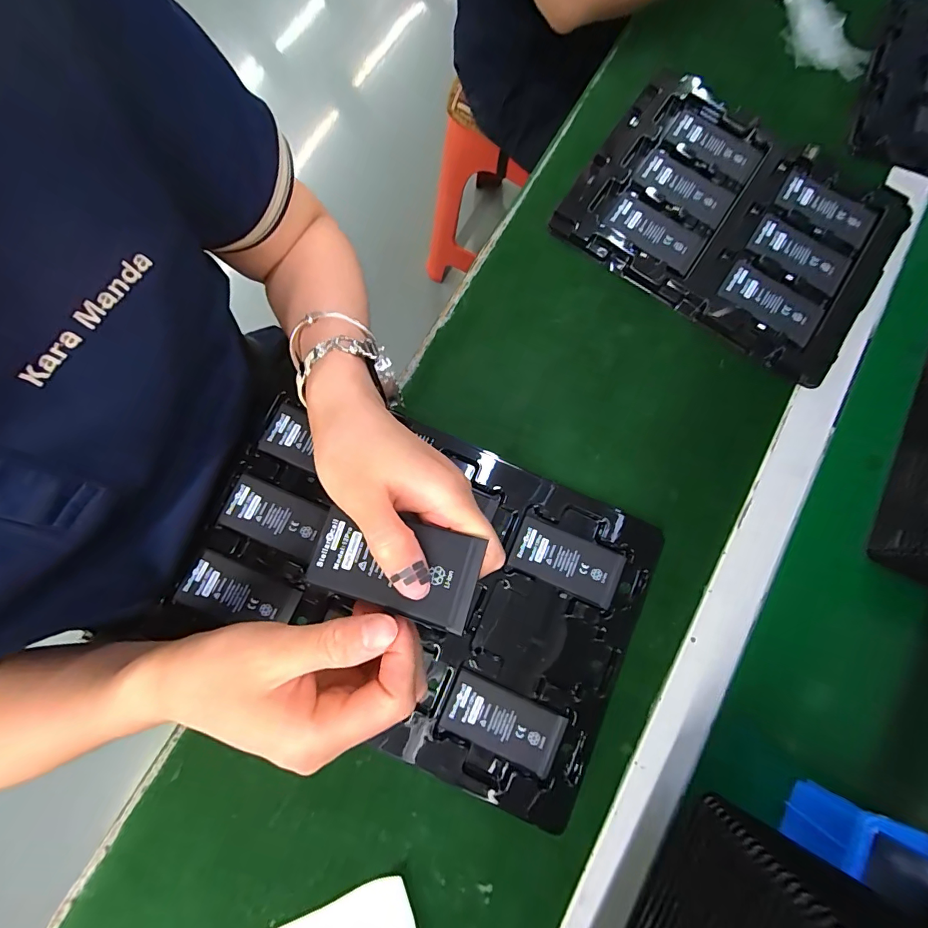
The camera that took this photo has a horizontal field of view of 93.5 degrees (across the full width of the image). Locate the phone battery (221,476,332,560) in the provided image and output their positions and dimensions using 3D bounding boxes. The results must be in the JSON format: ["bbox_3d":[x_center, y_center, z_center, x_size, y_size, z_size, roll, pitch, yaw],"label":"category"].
[{"bbox_3d":[-0.148,0.041,0.339,0.074,0.004,0.042,22,79,3],"label":"phone battery"}]

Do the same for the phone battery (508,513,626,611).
[{"bbox_3d":[0.080,0.076,0.340,0.085,0.004,0.042,24,79,3],"label":"phone battery"}]

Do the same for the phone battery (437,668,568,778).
[{"bbox_3d":[0.028,0.187,0.316,0.086,0.004,0.043,23,79,3],"label":"phone battery"}]

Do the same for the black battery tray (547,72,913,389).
[{"bbox_3d":[0.249,-0.228,0.408,0.275,0.013,0.212,35,80,5],"label":"black battery tray"}]

